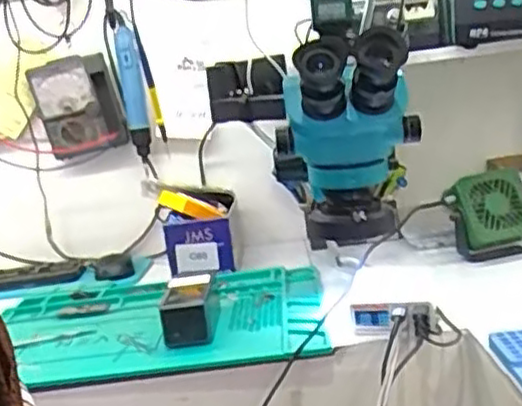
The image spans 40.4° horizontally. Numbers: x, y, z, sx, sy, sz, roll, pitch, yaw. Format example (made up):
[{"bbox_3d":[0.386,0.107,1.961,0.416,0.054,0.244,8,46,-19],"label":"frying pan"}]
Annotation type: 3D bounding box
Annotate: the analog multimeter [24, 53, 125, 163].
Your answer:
[{"bbox_3d":[-0.270,-0.140,1.043,0.116,0.139,0.035,-8,11,0],"label":"analog multimeter"}]

